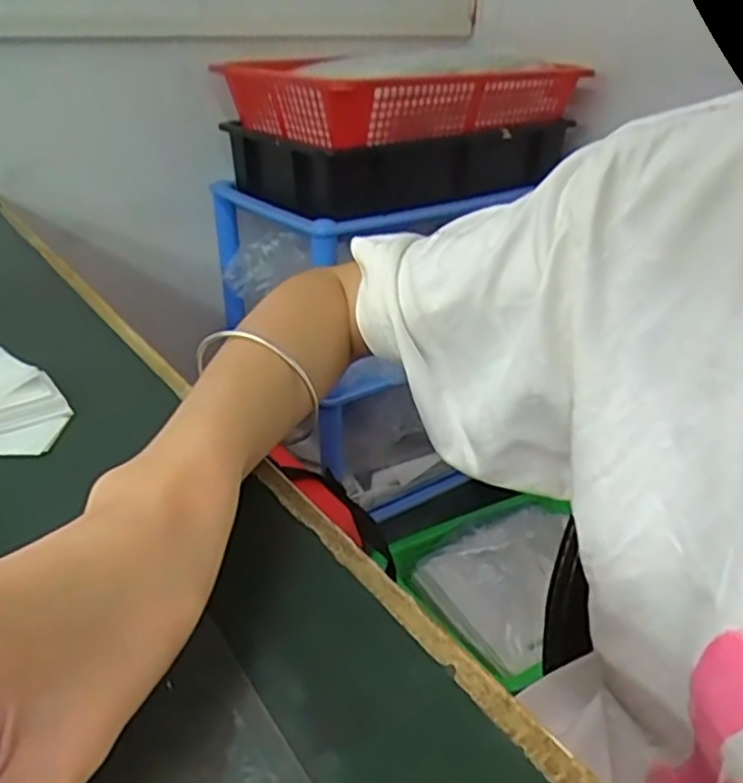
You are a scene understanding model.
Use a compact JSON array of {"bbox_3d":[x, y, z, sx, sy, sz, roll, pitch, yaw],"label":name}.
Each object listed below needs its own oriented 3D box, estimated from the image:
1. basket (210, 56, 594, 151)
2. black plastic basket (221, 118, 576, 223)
[{"bbox_3d":[0.031,-0.366,0.871,0.375,0.080,0.247,-21,34,-34],"label":"basket"},{"bbox_3d":[0.036,-0.303,0.898,0.371,0.087,0.228,-17,32,-29],"label":"black plastic basket"}]

